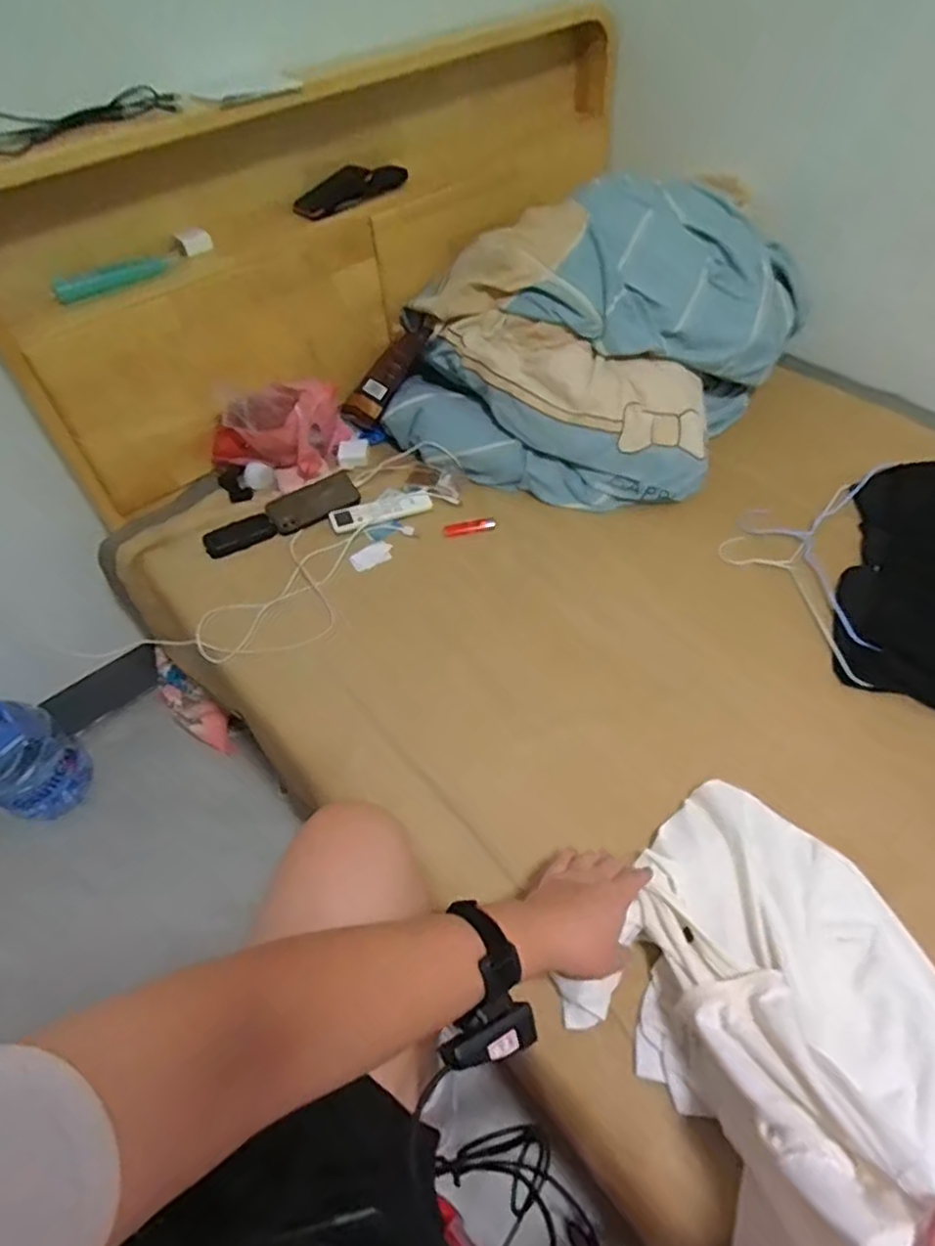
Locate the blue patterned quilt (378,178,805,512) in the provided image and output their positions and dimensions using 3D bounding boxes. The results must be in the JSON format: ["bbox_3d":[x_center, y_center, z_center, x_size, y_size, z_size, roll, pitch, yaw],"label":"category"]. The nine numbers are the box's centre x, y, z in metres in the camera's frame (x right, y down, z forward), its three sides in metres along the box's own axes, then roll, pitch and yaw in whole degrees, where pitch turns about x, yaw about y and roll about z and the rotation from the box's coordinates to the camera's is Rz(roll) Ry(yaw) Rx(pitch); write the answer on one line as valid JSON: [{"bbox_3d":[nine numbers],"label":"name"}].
[{"bbox_3d":[0.198,-0.461,1.080,0.576,0.336,0.445,14,53,17],"label":"blue patterned quilt"}]

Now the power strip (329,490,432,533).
[{"bbox_3d":[-0.138,-0.179,1.074,0.160,0.025,0.053,-18,51,-10],"label":"power strip"}]

